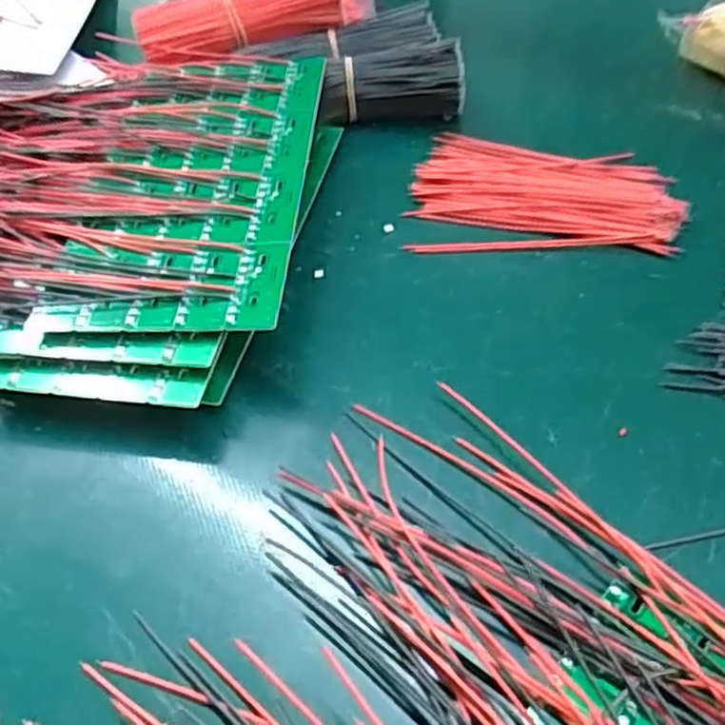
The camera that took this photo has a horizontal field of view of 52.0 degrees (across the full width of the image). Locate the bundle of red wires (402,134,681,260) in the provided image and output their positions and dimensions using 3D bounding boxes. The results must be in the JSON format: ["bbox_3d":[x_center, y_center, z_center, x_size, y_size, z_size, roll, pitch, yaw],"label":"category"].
[{"bbox_3d":[0.087,-0.083,0.361,0.123,0.011,0.082,4,50,10],"label":"bundle of red wires"}]

